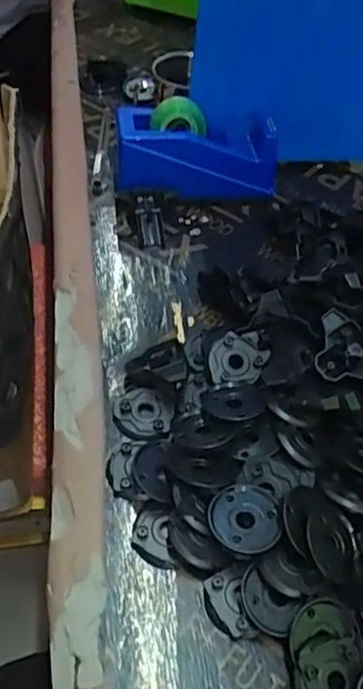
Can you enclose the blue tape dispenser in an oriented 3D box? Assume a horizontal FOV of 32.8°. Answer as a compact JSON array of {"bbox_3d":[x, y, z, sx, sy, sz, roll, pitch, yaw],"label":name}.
[{"bbox_3d":[0.014,-0.177,0.576,0.147,0.080,0.053,-1,50,-5],"label":"blue tape dispenser"}]

